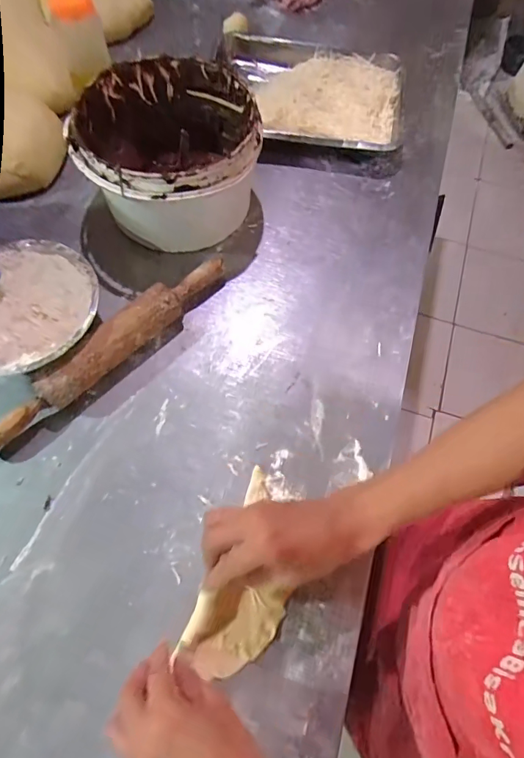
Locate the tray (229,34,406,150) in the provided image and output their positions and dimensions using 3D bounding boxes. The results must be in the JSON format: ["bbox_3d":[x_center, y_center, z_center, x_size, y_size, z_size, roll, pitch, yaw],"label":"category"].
[{"bbox_3d":[0.086,-0.478,0.743,0.307,0.060,0.249,8,65,2],"label":"tray"}]

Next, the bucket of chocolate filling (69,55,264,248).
[{"bbox_3d":[-0.129,-0.307,0.616,0.242,0.142,0.245,1,65,-1],"label":"bucket of chocolate filling"}]

